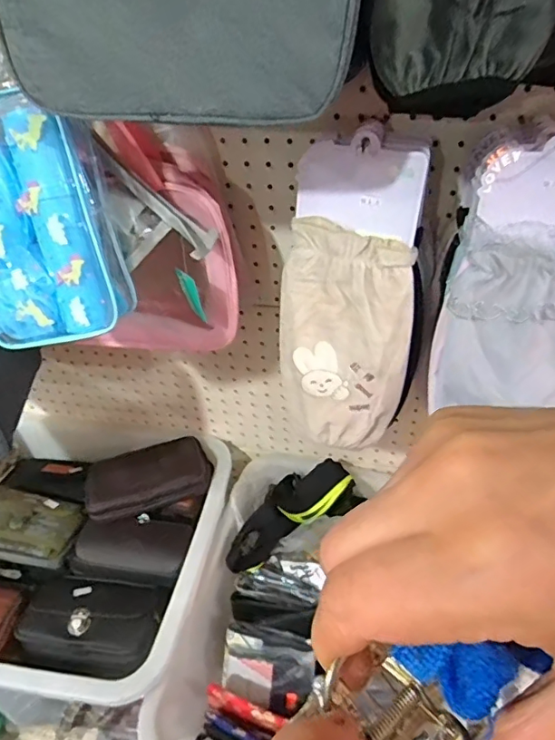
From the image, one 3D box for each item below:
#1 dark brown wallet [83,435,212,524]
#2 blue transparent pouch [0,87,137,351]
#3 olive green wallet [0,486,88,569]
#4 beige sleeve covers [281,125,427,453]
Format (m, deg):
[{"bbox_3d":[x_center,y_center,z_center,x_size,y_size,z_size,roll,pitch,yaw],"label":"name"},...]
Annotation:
[{"bbox_3d":[-0.203,0.166,0.808,0.197,0.048,0.095,-14,41,-12],"label":"dark brown wallet"},{"bbox_3d":[-0.222,-0.128,0.465,0.138,0.208,0.055,-6,19,8],"label":"blue transparent pouch"},{"bbox_3d":[-0.388,0.239,0.787,0.170,0.035,0.103,9,42,14],"label":"olive green wallet"},{"bbox_3d":[0.075,-0.062,0.521,0.138,0.315,0.027,12,29,16],"label":"beige sleeve covers"}]

